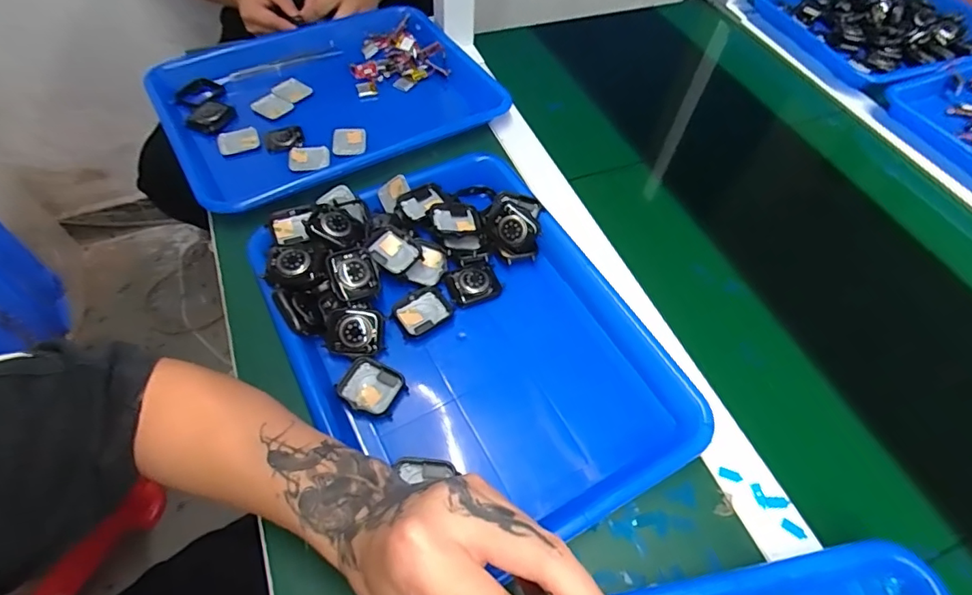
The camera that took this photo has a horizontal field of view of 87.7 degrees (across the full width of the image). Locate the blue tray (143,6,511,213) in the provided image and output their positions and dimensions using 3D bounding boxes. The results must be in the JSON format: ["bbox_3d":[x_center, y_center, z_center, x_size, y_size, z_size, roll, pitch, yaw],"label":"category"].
[{"bbox_3d":[-0.177,-0.225,0.574,0.339,0.041,0.253,-27,61,-18],"label":"blue tray"}]

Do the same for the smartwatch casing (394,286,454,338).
[{"bbox_3d":[-0.052,0.013,0.422,0.044,0.010,0.037,-31,62,-20],"label":"smartwatch casing"}]

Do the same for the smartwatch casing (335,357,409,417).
[{"bbox_3d":[-0.084,0.067,0.377,0.044,0.010,0.038,28,60,16],"label":"smartwatch casing"}]

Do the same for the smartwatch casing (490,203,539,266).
[{"bbox_3d":[0.025,-0.058,0.453,0.050,0.044,0.016,31,18,-8],"label":"smartwatch casing"}]

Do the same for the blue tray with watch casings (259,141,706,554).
[{"bbox_3d":[-0.016,0.025,0.398,0.257,0.051,0.326,-23,60,-16],"label":"blue tray with watch casings"}]

